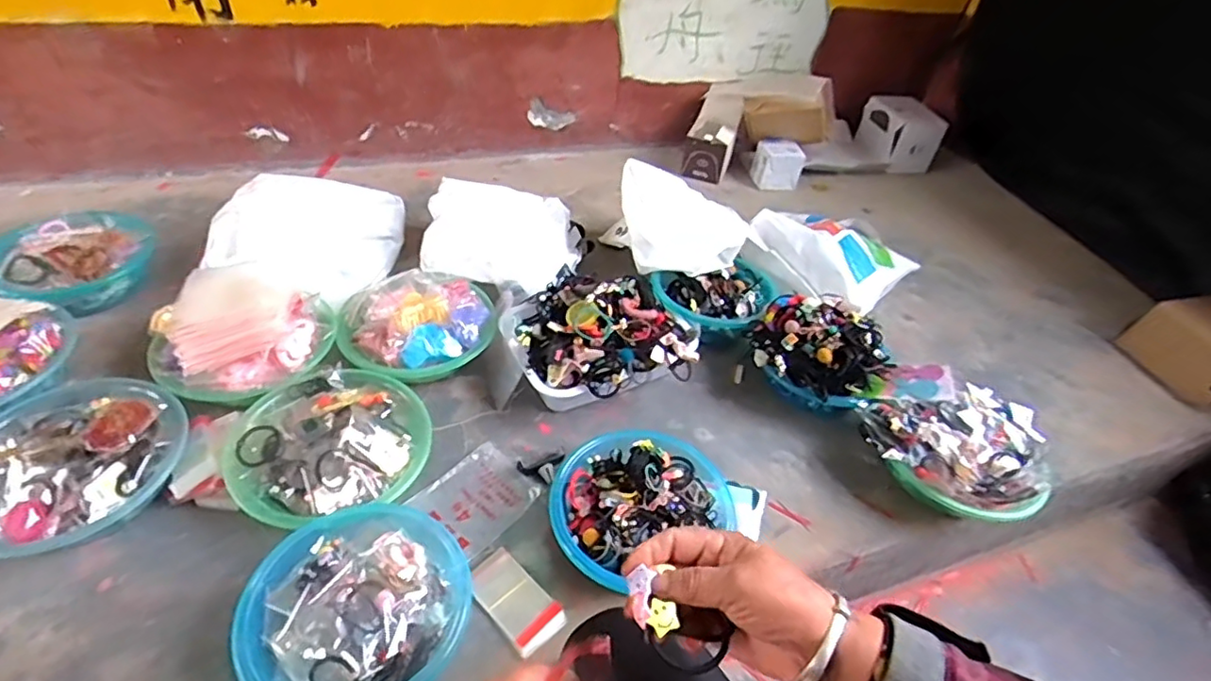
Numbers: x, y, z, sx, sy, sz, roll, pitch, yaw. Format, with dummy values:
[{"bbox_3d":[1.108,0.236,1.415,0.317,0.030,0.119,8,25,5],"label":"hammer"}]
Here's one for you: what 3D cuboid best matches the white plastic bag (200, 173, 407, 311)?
[{"bbox_3d":[-0.530,-0.193,1.104,0.275,0.122,0.327,1,43,-7],"label":"white plastic bag"}]

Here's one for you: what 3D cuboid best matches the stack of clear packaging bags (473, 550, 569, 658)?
[{"bbox_3d":[-0.106,0.304,0.711,0.068,0.016,0.126,-29,54,-33],"label":"stack of clear packaging bags"}]

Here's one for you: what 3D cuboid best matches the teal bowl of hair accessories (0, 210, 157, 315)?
[{"bbox_3d":[-0.877,-0.130,0.999,0.226,0.090,0.202,-28,53,-33],"label":"teal bowl of hair accessories"}]

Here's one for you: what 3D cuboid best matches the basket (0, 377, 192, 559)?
[{"bbox_3d":[-0.648,0.147,0.725,0.219,0.092,0.236,21,44,14],"label":"basket"}]

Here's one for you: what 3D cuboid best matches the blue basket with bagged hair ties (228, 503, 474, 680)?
[{"bbox_3d":[-0.264,0.294,0.650,0.225,0.079,0.210,-26,52,-31],"label":"blue basket with bagged hair ties"}]

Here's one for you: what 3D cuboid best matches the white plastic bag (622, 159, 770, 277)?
[{"bbox_3d":[0.159,-0.235,1.140,0.250,0.130,0.195,-6,44,-15],"label":"white plastic bag"}]

